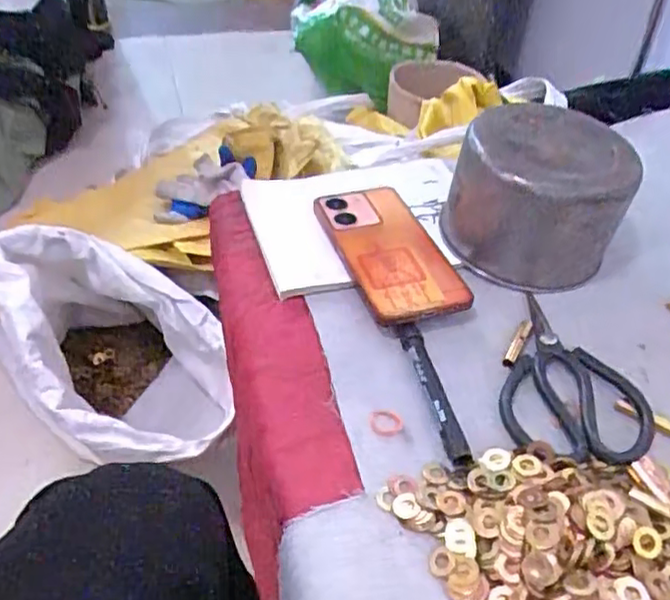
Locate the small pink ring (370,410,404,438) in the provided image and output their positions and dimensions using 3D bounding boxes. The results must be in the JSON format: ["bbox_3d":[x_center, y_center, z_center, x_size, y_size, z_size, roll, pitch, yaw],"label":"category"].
[{"bbox_3d":[0.034,0.081,0.437,0.021,0.004,0.019,-8,62,2],"label":"small pink ring"}]

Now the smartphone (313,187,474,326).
[{"bbox_3d":[0.042,-0.042,0.537,0.075,0.013,0.153,-18,51,-12],"label":"smartphone"}]

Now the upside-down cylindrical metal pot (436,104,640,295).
[{"bbox_3d":[0.164,-0.077,0.530,0.120,0.109,0.111,-18,47,-21],"label":"upside-down cylindrical metal pot"}]

